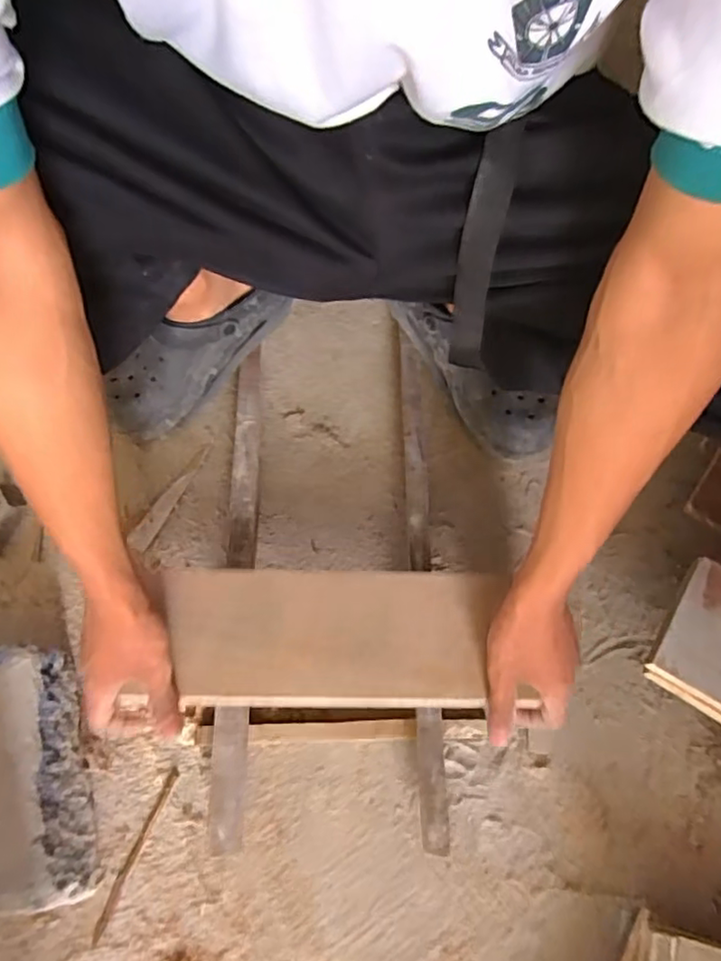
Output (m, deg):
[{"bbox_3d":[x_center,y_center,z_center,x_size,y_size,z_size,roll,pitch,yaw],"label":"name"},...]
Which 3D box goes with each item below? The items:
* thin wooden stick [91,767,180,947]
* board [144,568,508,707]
[{"bbox_3d":[-0.194,0.321,0.531,0.010,0.004,0.138,21,69,9],"label":"thin wooden stick"},{"bbox_3d":[-0.035,0.133,0.532,0.292,0.019,0.115,2,67,3],"label":"board"}]

